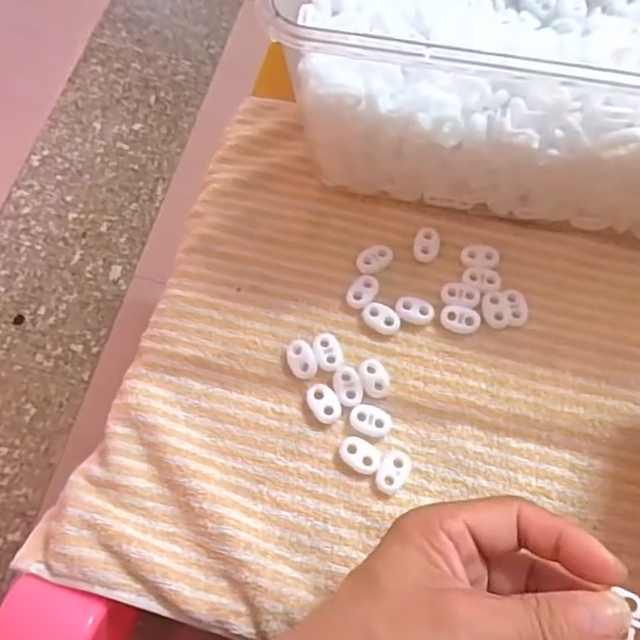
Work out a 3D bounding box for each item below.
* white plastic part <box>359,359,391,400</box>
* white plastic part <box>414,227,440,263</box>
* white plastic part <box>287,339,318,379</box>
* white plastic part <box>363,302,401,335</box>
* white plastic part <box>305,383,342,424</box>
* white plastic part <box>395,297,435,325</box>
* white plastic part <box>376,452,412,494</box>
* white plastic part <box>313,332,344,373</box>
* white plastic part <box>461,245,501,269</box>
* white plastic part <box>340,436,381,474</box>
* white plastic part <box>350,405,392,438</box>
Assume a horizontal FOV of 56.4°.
[{"bbox_3d":[0.030,0.032,0.329,0.015,0.004,0.022,-12,69,-5],"label":"white plastic part"},{"bbox_3d":[0.064,-0.046,0.359,0.015,0.004,0.022,17,69,6],"label":"white plastic part"},{"bbox_3d":[-0.010,0.022,0.332,0.014,0.004,0.022,-16,70,-7],"label":"white plastic part"},{"bbox_3d":[0.035,-0.001,0.343,0.022,0.004,0.015,27,71,9],"label":"white plastic part"},{"bbox_3d":[0.002,0.045,0.324,0.016,0.004,0.023,-23,71,-9],"label":"white plastic part"},{"bbox_3d":[0.055,-0.006,0.344,0.022,0.004,0.015,9,69,3],"label":"white plastic part"},{"bbox_3d":[0.038,0.079,0.310,0.015,0.004,0.023,27,71,10],"label":"white plastic part"},{"bbox_3d":[0.005,0.018,0.334,0.015,0.004,0.023,-14,69,-6],"label":"white plastic part"},{"bbox_3d":[0.096,-0.038,0.354,0.022,0.004,0.015,6,69,2],"label":"white plastic part"},{"bbox_3d":[0.021,0.071,0.313,0.021,0.004,0.016,27,71,10],"label":"white plastic part"},{"bbox_3d":[0.027,0.054,0.320,0.022,0.004,0.015,17,69,6],"label":"white plastic part"}]

